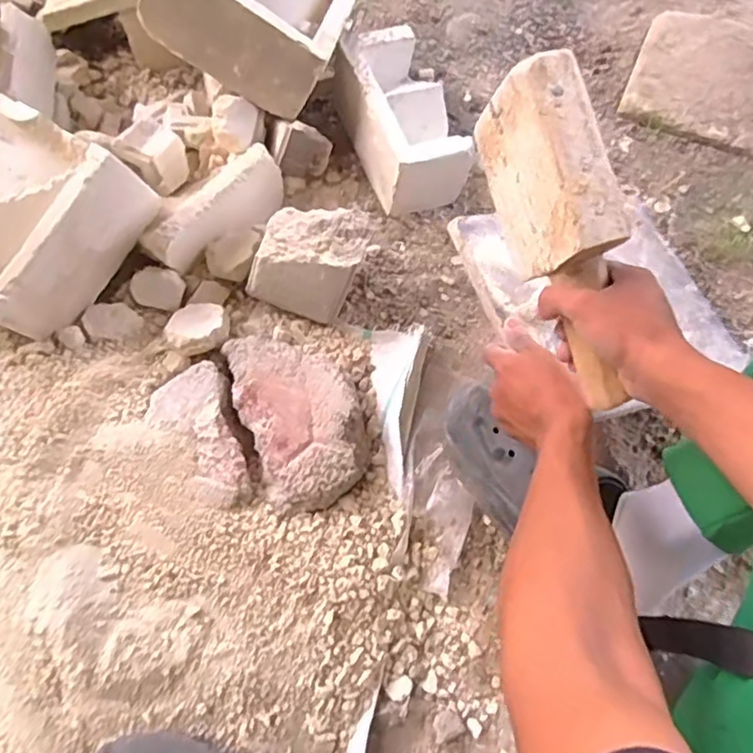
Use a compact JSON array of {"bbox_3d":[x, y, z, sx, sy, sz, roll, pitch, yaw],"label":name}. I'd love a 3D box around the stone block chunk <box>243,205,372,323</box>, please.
[{"bbox_3d":[-0.073,-0.129,0.683,0.112,0.083,0.097,19,65,-1],"label":"stone block chunk"}]

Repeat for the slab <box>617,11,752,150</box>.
[{"bbox_3d":[0.452,-0.406,0.834,0.200,0.041,0.198,22,68,3],"label":"slab"}]

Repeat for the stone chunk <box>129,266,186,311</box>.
[{"bbox_3d":[-0.242,-0.098,0.688,0.052,0.026,0.040,11,68,-1],"label":"stone chunk"}]

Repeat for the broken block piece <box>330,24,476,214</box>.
[{"bbox_3d":[0.028,-0.317,0.784,0.103,0.108,0.199,-17,71,-17],"label":"broken block piece"}]

